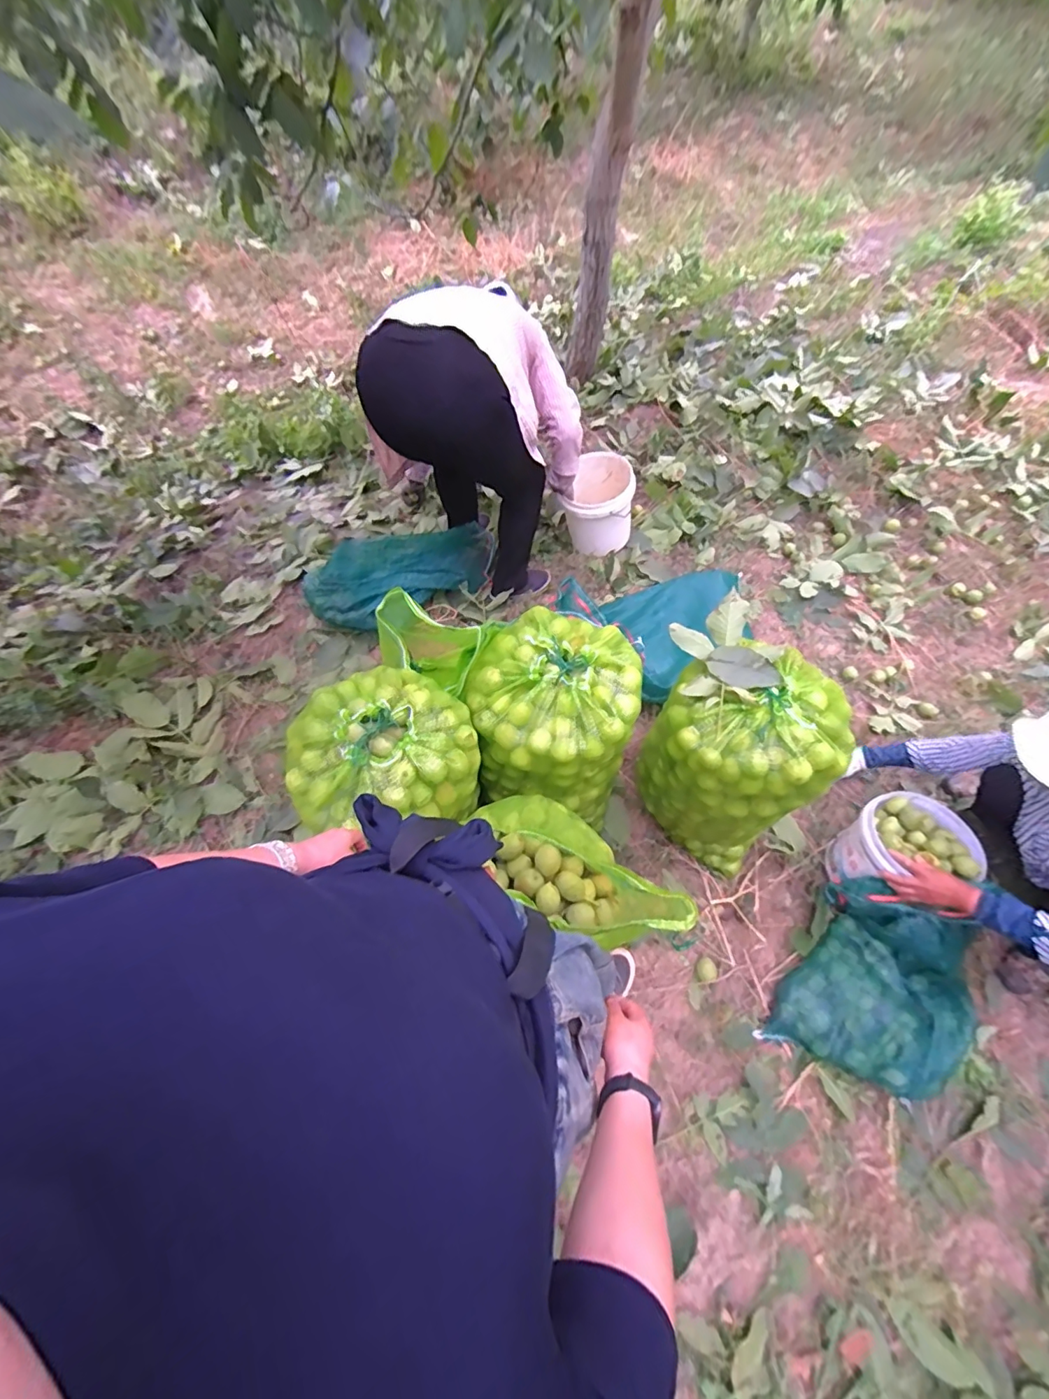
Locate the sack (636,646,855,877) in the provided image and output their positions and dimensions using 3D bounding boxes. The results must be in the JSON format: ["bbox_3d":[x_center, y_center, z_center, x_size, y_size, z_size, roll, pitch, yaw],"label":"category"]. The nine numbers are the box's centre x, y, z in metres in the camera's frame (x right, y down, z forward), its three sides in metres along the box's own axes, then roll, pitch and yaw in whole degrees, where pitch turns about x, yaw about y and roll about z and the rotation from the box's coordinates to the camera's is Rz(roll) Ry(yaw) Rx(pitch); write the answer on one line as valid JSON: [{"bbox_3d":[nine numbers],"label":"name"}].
[{"bbox_3d":[0.447,0.172,1.198,0.312,0.598,0.340,1,66,0],"label":"sack"}]

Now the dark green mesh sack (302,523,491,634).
[{"bbox_3d":[-0.421,-0.455,1.810,0.679,0.161,0.369,-23,64,-14],"label":"dark green mesh sack"}]

